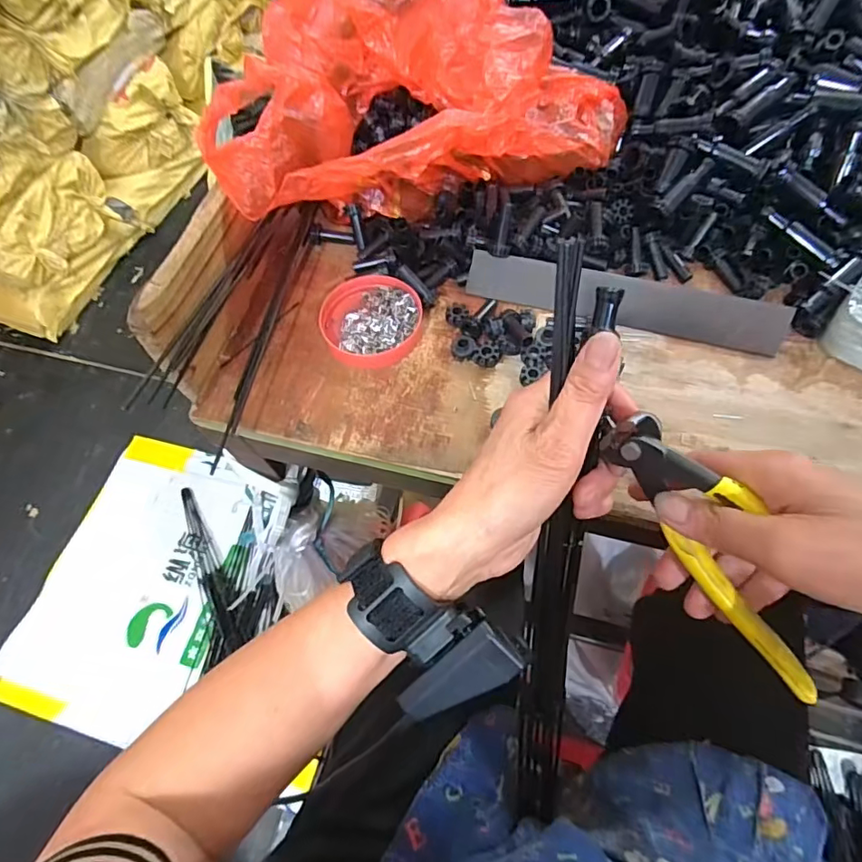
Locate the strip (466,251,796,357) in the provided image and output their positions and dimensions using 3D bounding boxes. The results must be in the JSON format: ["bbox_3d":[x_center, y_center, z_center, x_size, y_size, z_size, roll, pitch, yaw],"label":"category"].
[{"bbox_3d":[0.147,-0.103,0.407,0.237,0.008,0.039,14,108,11],"label":"strip"}]

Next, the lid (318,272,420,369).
[{"bbox_3d":[-0.048,-0.090,0.422,0.079,0.015,0.082,-2,62,3],"label":"lid"}]

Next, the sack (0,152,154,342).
[{"bbox_3d":[-1.031,-0.502,1.362,0.266,0.284,0.430,15,64,11],"label":"sack"}]

